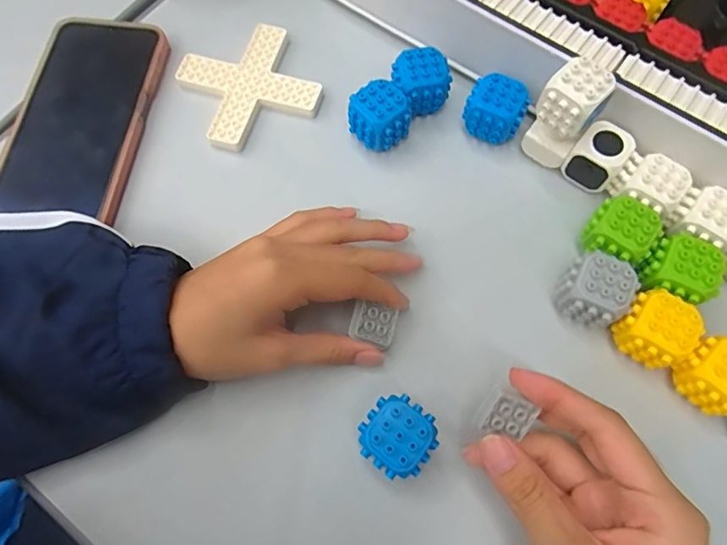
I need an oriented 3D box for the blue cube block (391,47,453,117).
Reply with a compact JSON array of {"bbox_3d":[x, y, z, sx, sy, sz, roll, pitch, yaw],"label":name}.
[{"bbox_3d":[0.039,-0.126,0.331,0.034,0.039,0.032,-21,72,-7],"label":"blue cube block"}]

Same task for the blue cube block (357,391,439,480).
[{"bbox_3d":[0.018,0.085,0.255,0.035,0.033,0.035,36,75,11],"label":"blue cube block"}]

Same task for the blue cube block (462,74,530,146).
[{"bbox_3d":[0.086,-0.104,0.322,0.036,0.036,0.031,32,74,10],"label":"blue cube block"}]

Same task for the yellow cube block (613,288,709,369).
[{"bbox_3d":[0.162,0.032,0.272,0.035,0.034,0.034,39,75,12],"label":"yellow cube block"}]

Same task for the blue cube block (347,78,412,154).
[{"bbox_3d":[0.011,-0.100,0.323,0.036,0.037,0.033,-43,76,-13],"label":"blue cube block"}]

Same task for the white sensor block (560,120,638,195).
[{"bbox_3d":[0.147,-0.072,0.307,0.029,0.031,0.029,37,75,12],"label":"white sensor block"}]

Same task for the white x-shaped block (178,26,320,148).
[{"bbox_3d":[-0.081,-0.132,0.350,0.082,0.013,0.081,-30,74,-10],"label":"white x-shaped block"}]

